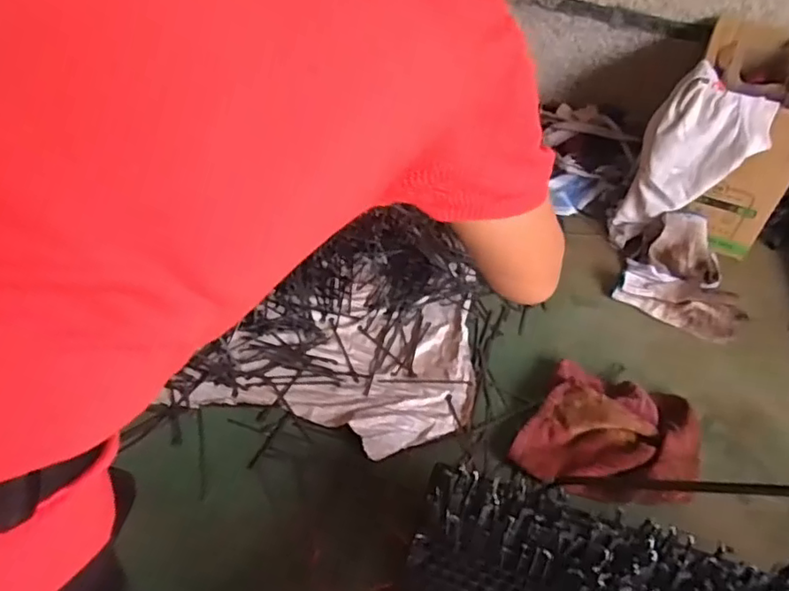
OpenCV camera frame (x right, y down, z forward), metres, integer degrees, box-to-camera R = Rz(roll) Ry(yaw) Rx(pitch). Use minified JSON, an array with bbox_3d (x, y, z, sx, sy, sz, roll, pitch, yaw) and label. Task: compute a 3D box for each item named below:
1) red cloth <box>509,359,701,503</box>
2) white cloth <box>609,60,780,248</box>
[{"bbox_3d":[0.240,0.154,0.656,0.172,0.044,0.174,25,48,19],"label":"red cloth"},{"bbox_3d":[0.415,-0.188,0.860,0.134,0.236,0.093,4,45,-2],"label":"white cloth"}]

